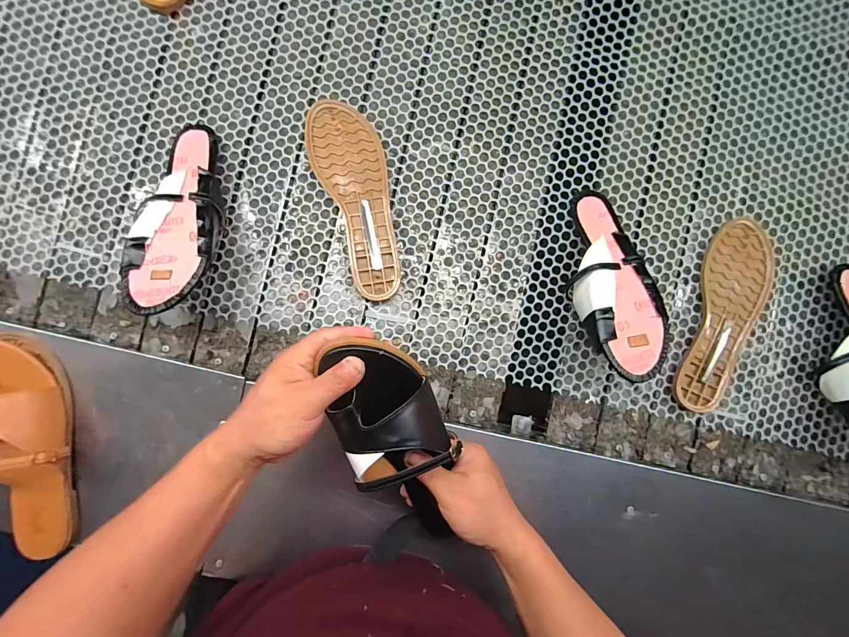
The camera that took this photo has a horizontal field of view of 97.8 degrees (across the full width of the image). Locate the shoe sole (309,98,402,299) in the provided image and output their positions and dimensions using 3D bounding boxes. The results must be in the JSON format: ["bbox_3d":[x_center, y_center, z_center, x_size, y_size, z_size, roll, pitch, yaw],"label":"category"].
[{"bbox_3d":[-0.086,-0.152,0.474,0.085,0.012,0.255,-13,89,-2],"label":"shoe sole"}]

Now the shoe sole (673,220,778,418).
[{"bbox_3d":[0.401,-0.003,0.487,0.092,0.012,0.254,16,89,-1],"label":"shoe sole"}]

